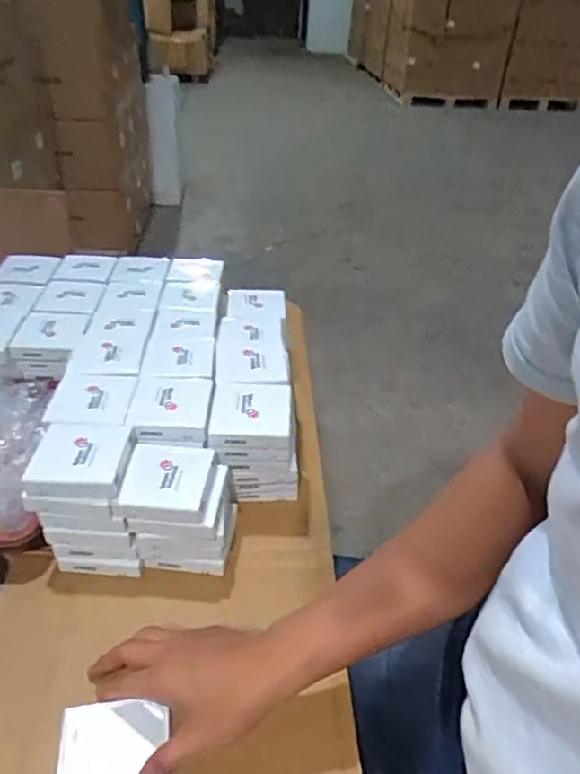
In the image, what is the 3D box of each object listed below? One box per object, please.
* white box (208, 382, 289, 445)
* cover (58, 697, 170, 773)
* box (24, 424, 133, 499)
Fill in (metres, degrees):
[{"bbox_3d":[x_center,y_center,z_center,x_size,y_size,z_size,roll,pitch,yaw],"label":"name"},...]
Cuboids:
[{"bbox_3d":[-0.043,0.030,0.655,0.088,0.023,0.089,1,36,-3],"label":"white box"},{"bbox_3d":[-0.144,0.298,0.472,0.084,0.007,0.087,-8,36,-10],"label":"cover"},{"bbox_3d":[-0.208,0.070,0.582,0.086,0.024,0.082,4,36,0],"label":"box"}]

